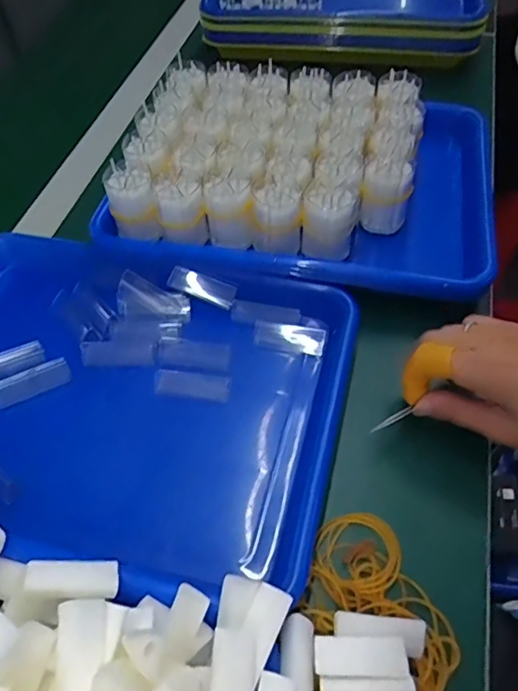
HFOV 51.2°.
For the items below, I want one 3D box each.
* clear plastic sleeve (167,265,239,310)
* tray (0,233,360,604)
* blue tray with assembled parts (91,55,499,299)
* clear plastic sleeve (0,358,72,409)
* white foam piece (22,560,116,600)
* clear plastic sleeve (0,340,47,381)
[{"bbox_3d":[-0.046,-0.048,0.439,0.055,0.012,0.019,20,56,0],"label":"clear plastic sleeve"},{"bbox_3d":[-0.112,0.026,0.389,0.332,0.035,0.238,11,55,11],"label":"tray"},{"bbox_3d":[0.045,-0.165,0.481,0.321,0.063,0.245,9,55,10],"label":"blue tray with assembled parts"},{"bbox_3d":[-0.165,0.026,0.392,0.053,0.014,0.015,-31,58,-17],"label":"clear plastic sleeve"},{"bbox_3d":[-0.096,0.120,0.279,0.045,0.009,0.020,9,52,-14],"label":"white foam piece"},{"bbox_3d":[-0.189,0.014,0.404,0.054,0.009,0.021,-24,56,-13],"label":"clear plastic sleeve"}]

